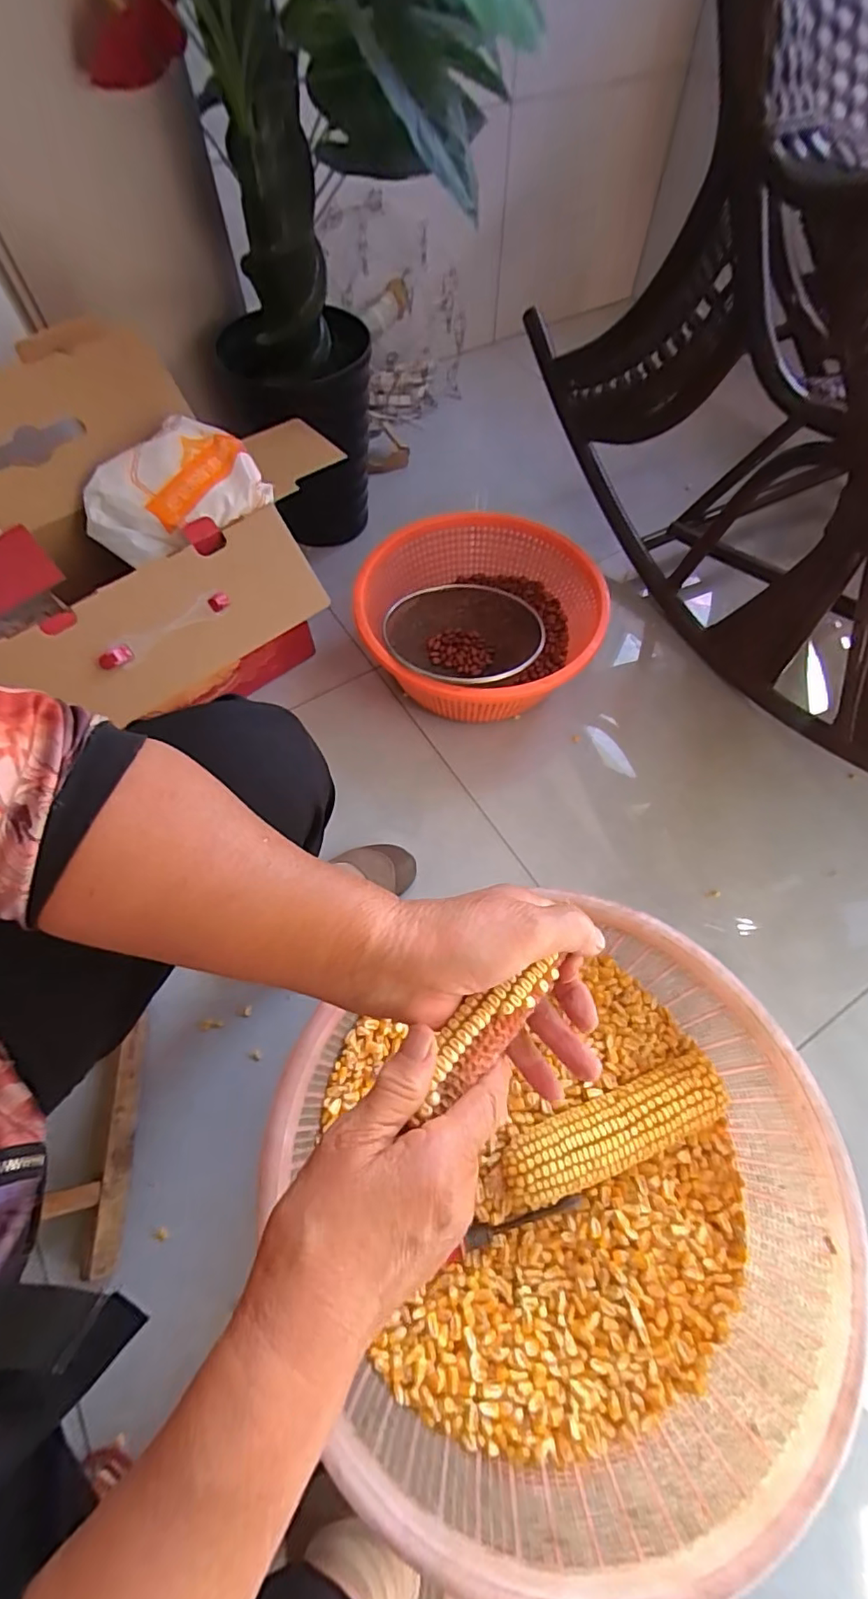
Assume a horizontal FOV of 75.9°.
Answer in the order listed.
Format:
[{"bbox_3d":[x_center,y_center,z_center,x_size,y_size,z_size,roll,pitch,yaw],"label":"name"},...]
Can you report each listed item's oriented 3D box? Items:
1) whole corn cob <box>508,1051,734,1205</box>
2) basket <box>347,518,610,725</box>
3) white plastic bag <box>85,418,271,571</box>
[{"bbox_3d":[0.132,0.242,0.408,0.171,0.039,0.044,-18,65,-9],"label":"whole corn cob"},{"bbox_3d":[0.068,-0.276,0.900,0.362,0.165,0.344,0,63,0],"label":"basket"},{"bbox_3d":[-0.329,-0.389,0.709,0.215,0.065,0.131,-26,98,2],"label":"white plastic bag"}]

